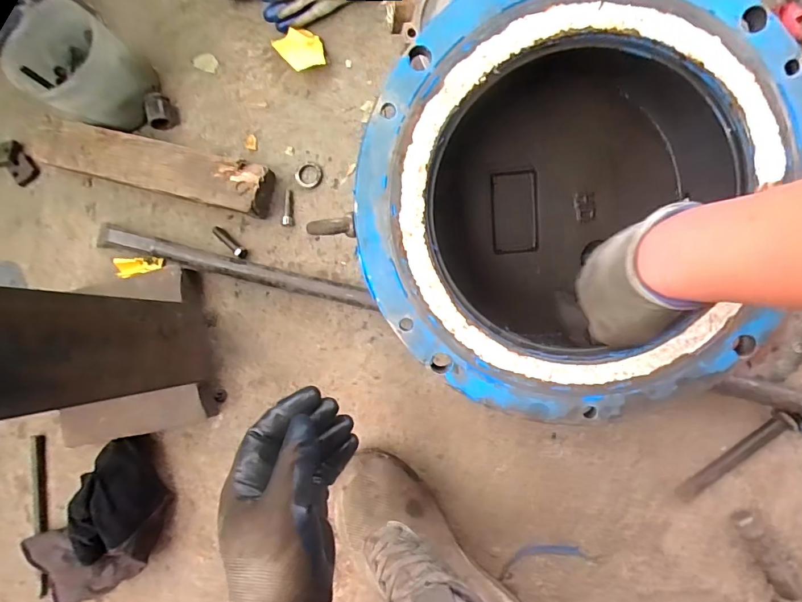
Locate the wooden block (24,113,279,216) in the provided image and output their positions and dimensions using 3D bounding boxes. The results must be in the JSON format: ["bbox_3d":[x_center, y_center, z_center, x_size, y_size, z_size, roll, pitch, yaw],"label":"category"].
[{"bbox_3d":[-0.335,-0.179,0.603,0.337,0.055,0.069,15,90,9],"label":"wooden block"}]

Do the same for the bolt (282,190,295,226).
[{"bbox_3d":[-0.148,-0.122,0.600,0.016,0.007,0.051,-5,73,8],"label":"bolt"}]

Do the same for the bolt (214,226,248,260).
[{"bbox_3d":[-0.229,-0.079,0.609,0.066,0.013,0.012,41,94,21],"label":"bolt"}]

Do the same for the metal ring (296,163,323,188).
[{"bbox_3d":[-0.121,-0.166,0.599,0.034,0.007,0.033,0,87,8],"label":"metal ring"}]

